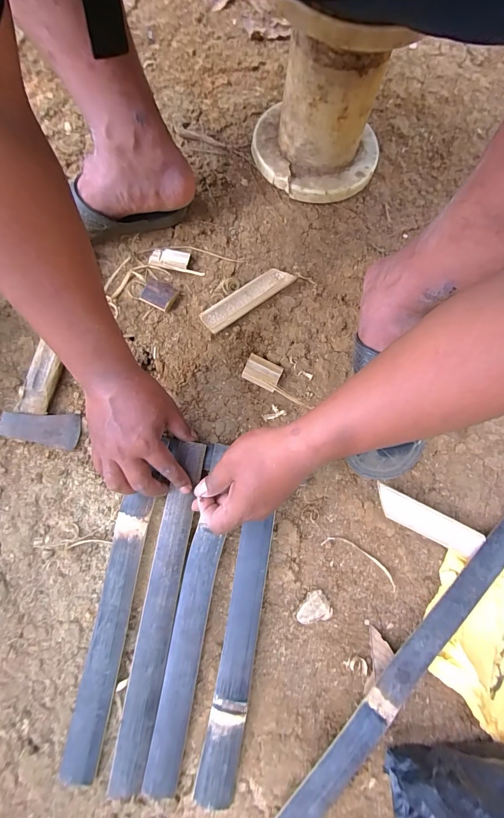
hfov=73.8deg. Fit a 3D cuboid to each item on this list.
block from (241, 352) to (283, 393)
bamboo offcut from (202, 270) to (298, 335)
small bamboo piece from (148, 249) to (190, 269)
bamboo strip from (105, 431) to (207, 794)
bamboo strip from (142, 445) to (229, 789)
[{"bbox_3d":[0.014,-0.049,0.454,0.049,0.012,0.036,26,76,5],"label":"block"},{"bbox_3d":[-0.007,-0.159,0.482,0.142,0.012,0.035,-36,79,-10],"label":"bamboo offcut"},{"bbox_3d":[-0.121,-0.220,0.492,0.055,0.011,0.031,7,75,0],"label":"small bamboo piece"},{"bbox_3d":[-0.100,0.208,0.371,0.037,0.010,0.343,9,76,1],"label":"bamboo strip"},{"bbox_3d":[-0.063,0.213,0.371,0.035,0.008,0.341,9,76,1],"label":"bamboo strip"}]

